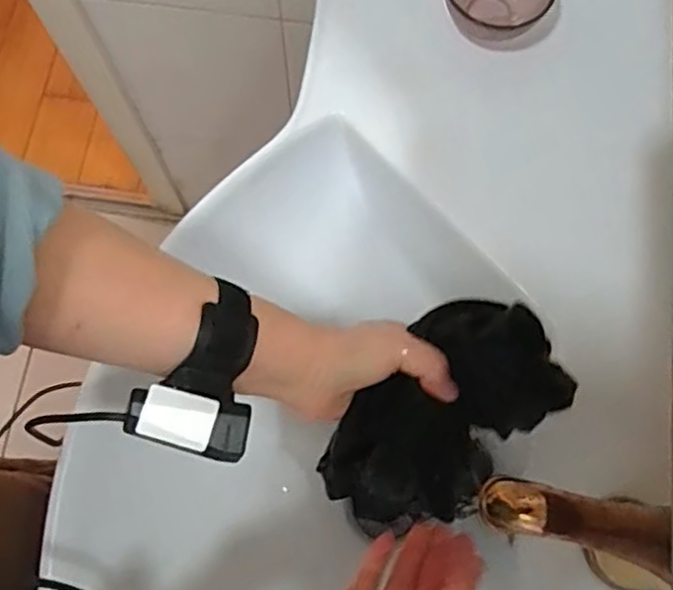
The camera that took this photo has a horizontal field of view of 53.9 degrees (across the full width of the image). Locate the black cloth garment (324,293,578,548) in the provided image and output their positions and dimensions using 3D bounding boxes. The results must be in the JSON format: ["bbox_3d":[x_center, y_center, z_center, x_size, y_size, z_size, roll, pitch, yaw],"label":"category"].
[{"bbox_3d":[0.068,0.091,0.453,0.100,0.042,0.196,43,115,11],"label":"black cloth garment"}]

